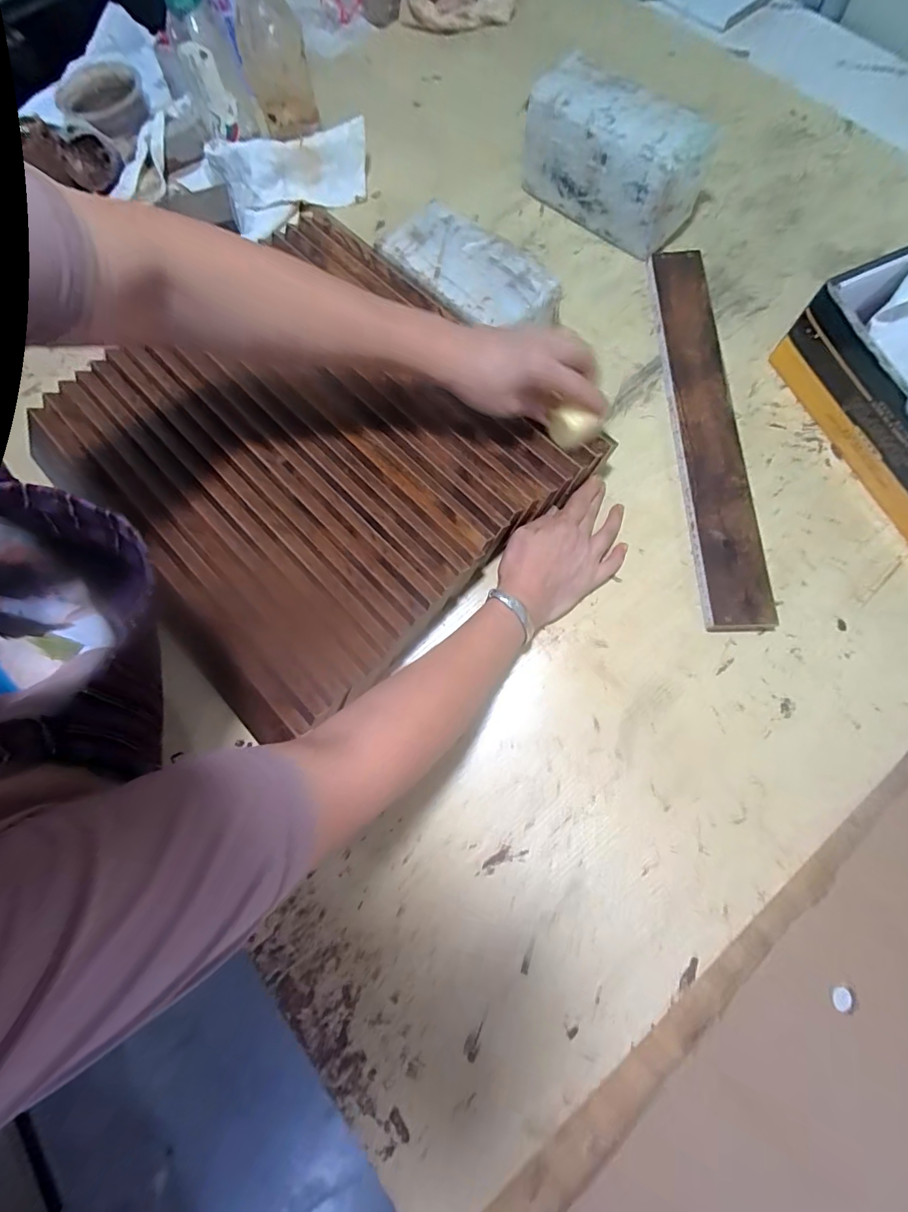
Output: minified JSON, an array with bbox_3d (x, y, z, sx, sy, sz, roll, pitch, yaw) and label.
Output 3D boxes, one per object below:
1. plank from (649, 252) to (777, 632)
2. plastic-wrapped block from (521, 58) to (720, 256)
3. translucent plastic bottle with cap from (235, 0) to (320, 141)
[{"bbox_3d":[0.272,-0.199,0.501,0.067,0.019,0.456,-1,73,3],"label":"plank"},{"bbox_3d":[0.184,-0.535,0.554,0.221,0.100,0.092,41,80,13],"label":"plastic-wrapped block"},{"bbox_3d":[-0.206,-0.629,0.525,0.071,0.149,0.055,-15,73,-1],"label":"translucent plastic bottle with cap"}]

